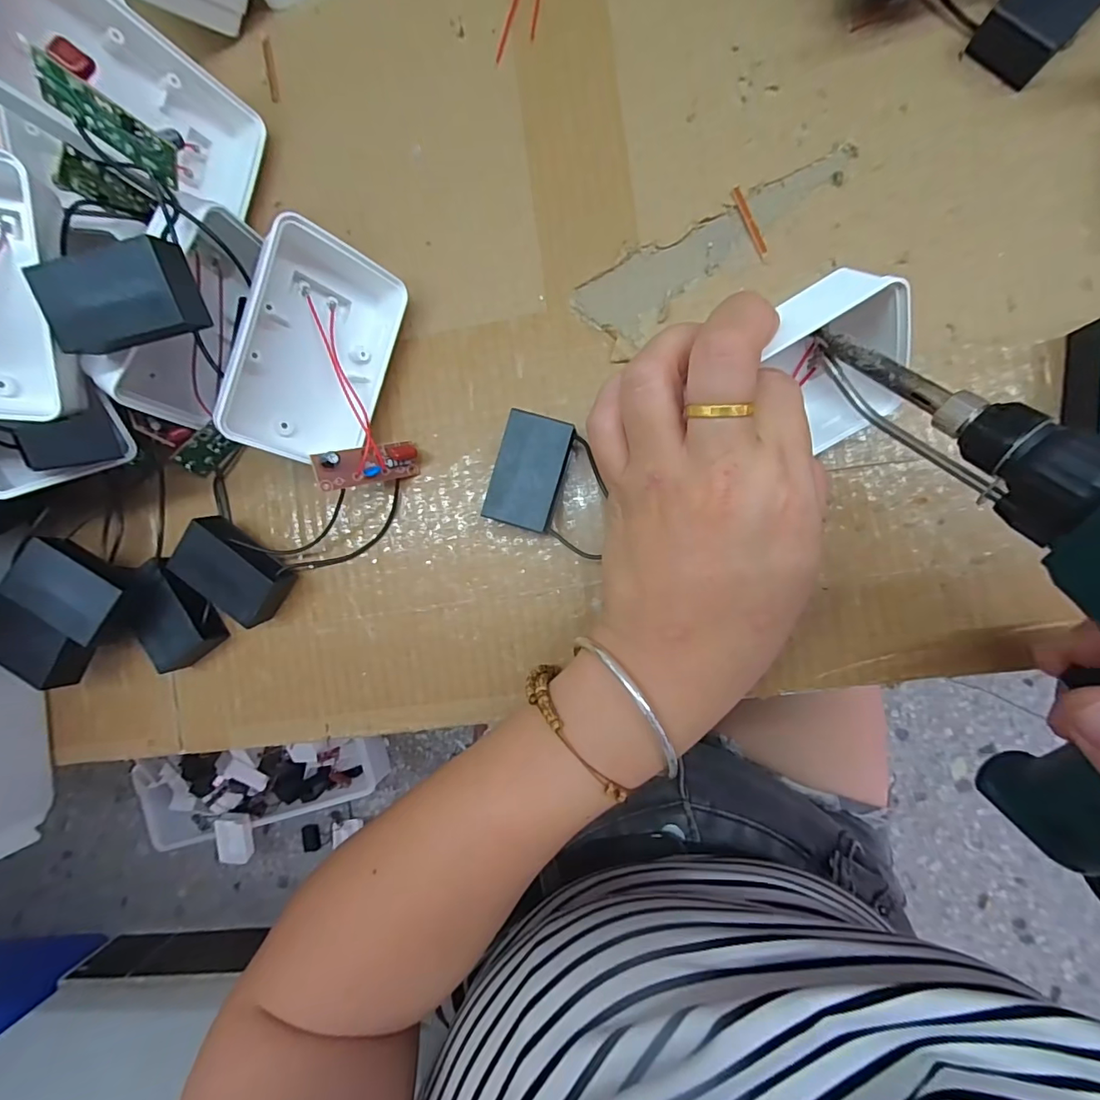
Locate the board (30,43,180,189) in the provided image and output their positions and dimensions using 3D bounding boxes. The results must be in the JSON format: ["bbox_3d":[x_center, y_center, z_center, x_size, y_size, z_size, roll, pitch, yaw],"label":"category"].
[{"bbox_3d":[-0.150,-0.145,0.171,0.043,0.017,0.004,31,55,-19],"label":"board"}]

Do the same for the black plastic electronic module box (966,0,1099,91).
[{"bbox_3d":[0.194,-0.211,0.192,0.029,0.019,0.049,43,96,7],"label":"black plastic electronic module box"}]

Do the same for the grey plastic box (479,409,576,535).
[{"bbox_3d":[-0.008,-0.033,0.218,0.029,0.018,0.046,17,92,8],"label":"grey plastic box"}]

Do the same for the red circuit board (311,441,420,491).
[{"bbox_3d":[-0.078,-0.038,0.218,0.044,0.014,0.016,-17,86,-32],"label":"red circuit board"}]

